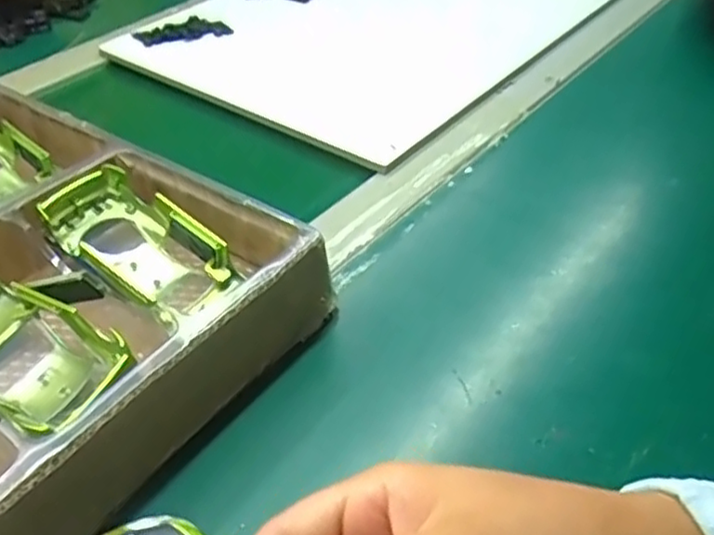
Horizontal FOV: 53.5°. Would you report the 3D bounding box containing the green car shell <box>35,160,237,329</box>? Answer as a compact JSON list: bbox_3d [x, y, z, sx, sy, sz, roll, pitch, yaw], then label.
[{"bbox_3d":[-0.123,-0.011,0.385,0.103,0.047,0.059,41,57,6],"label":"green car shell"}]

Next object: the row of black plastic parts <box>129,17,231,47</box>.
[{"bbox_3d":[-0.160,-0.217,0.652,0.083,0.013,0.027,-12,43,-12],"label":"row of black plastic parts"}]

